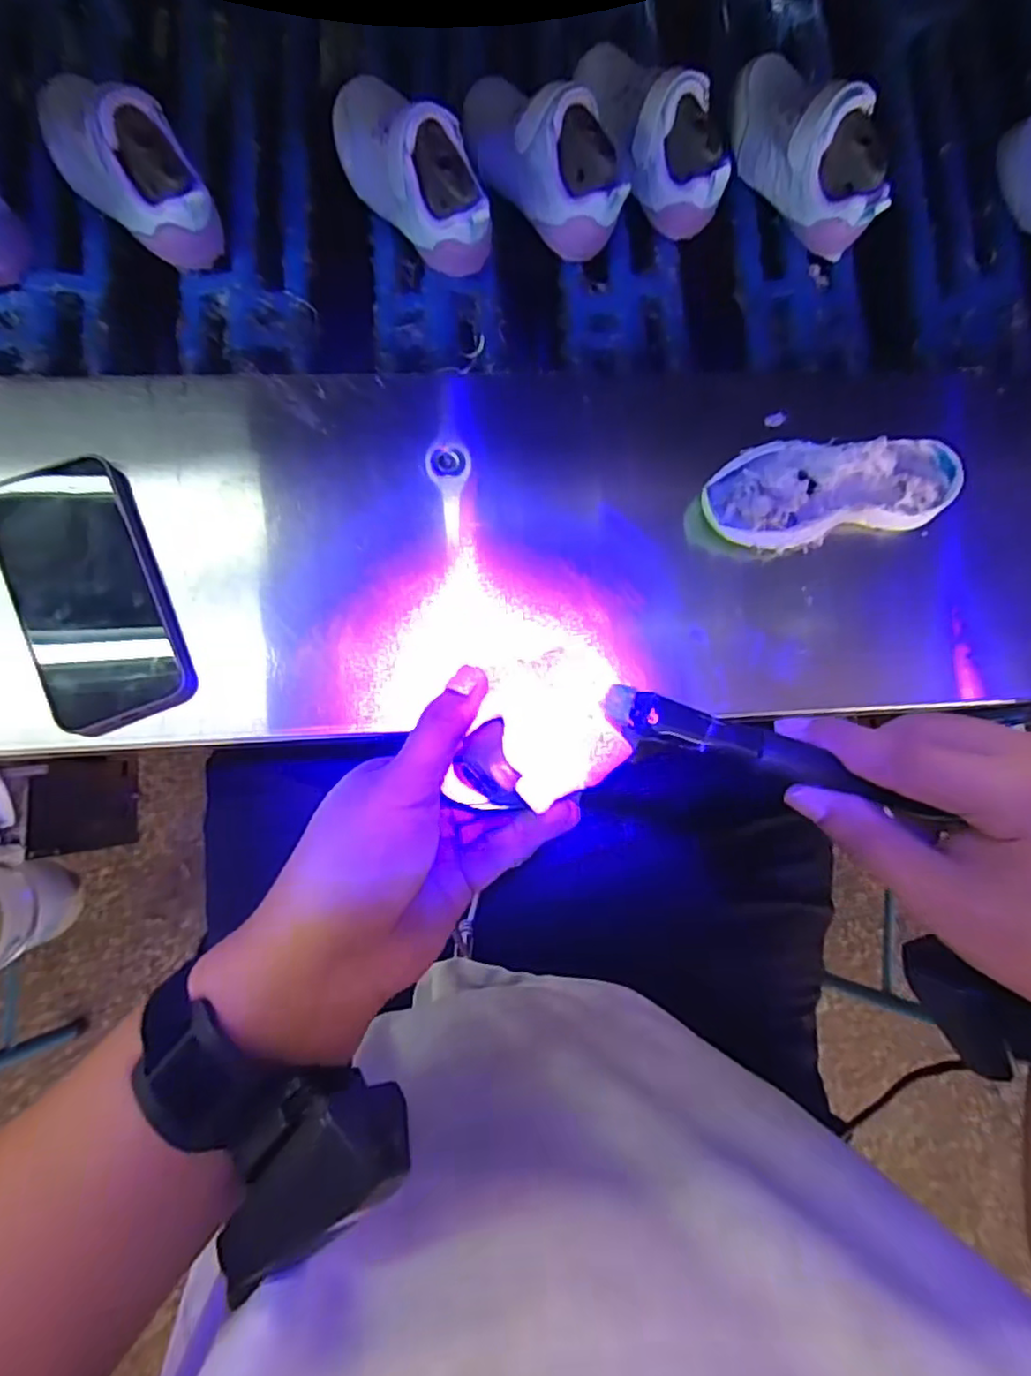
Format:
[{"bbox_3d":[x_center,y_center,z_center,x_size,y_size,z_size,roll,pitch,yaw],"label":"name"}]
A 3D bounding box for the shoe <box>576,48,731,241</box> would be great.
[{"bbox_3d":[0.100,-0.413,0.486,0.068,0.077,0.150,-21,92,-4],"label":"shoe"}]

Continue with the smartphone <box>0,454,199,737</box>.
[{"bbox_3d":[-0.260,-0.058,0.401,0.080,0.017,0.164,-21,92,-4],"label":"smartphone"}]

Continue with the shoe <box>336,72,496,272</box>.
[{"bbox_3d":[-0.075,-0.365,0.459,0.068,0.072,0.151,-35,89,-6],"label":"shoe"}]

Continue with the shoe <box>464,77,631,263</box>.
[{"bbox_3d":[0.014,-0.381,0.468,0.060,0.070,0.154,-41,90,-6],"label":"shoe"}]

